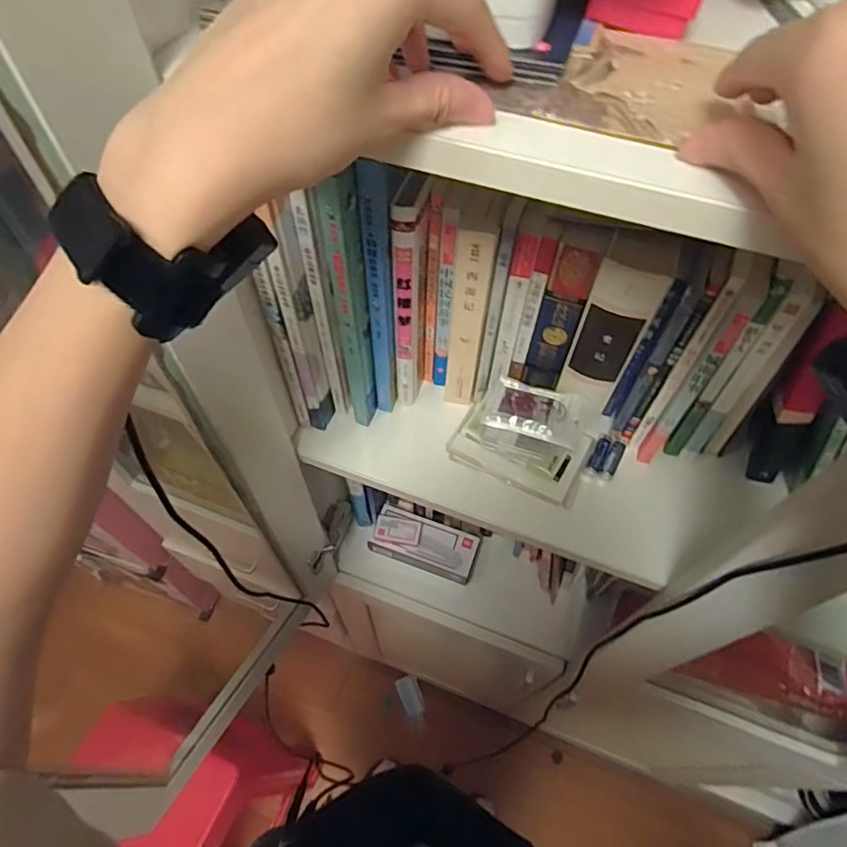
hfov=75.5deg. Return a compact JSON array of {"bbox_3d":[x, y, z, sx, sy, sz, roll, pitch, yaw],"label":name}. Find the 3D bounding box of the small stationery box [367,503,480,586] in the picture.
[{"bbox_3d":[0.003,0.185,0.854,0.165,0.041,0.076,17,59,10],"label":"small stationery box"}]

